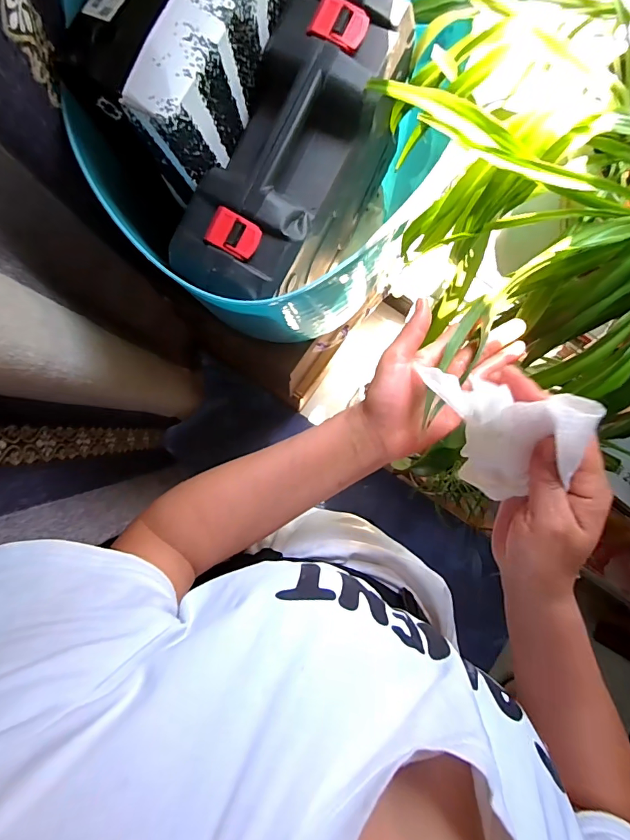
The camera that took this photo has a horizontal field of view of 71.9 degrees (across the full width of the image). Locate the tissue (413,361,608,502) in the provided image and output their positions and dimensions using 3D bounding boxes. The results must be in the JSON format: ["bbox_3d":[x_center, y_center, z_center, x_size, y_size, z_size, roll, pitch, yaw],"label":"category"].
[{"bbox_3d":[0.112,0.012,0.279,0.089,0.085,0.058,22,85,-2],"label":"tissue"}]

